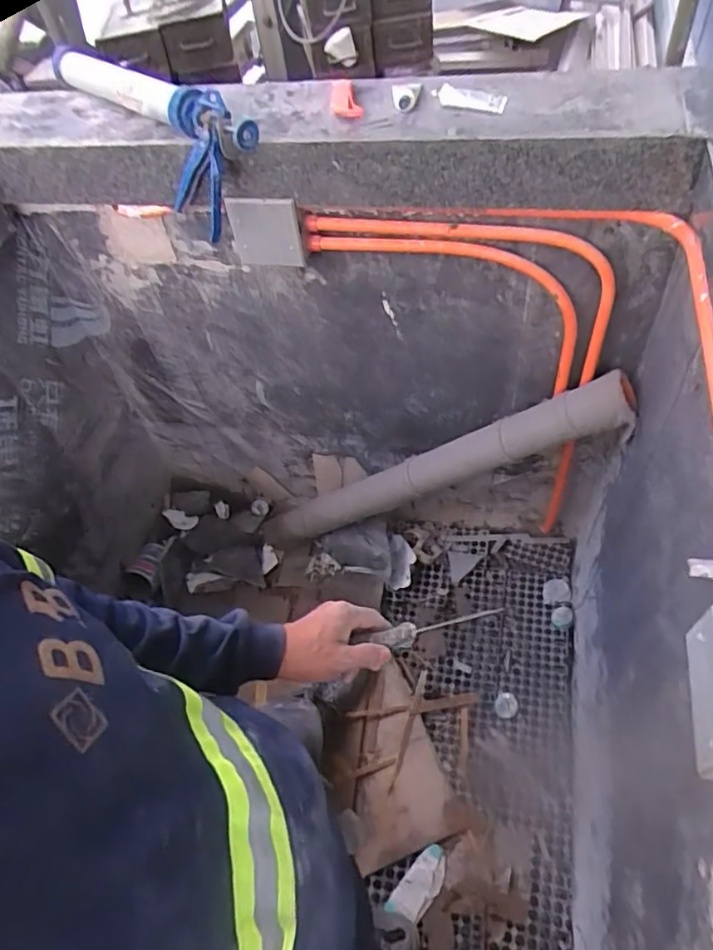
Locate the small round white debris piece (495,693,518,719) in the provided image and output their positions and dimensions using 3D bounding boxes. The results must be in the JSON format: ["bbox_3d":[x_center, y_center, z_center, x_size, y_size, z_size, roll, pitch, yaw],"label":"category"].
[{"bbox_3d":[0.352,0.541,1.390,0.051,0.006,0.059,16,58,15],"label":"small round white debris piece"}]

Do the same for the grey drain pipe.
[{"bbox_3d":[0.129,0.013,1.400,1.027,0.092,0.093,-24,42,41],"label":"grey drain pipe"}]

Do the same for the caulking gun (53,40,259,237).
[{"bbox_3d":[-0.302,-0.505,0.910,0.409,0.208,0.061,38,65,26],"label":"caulking gun"}]

